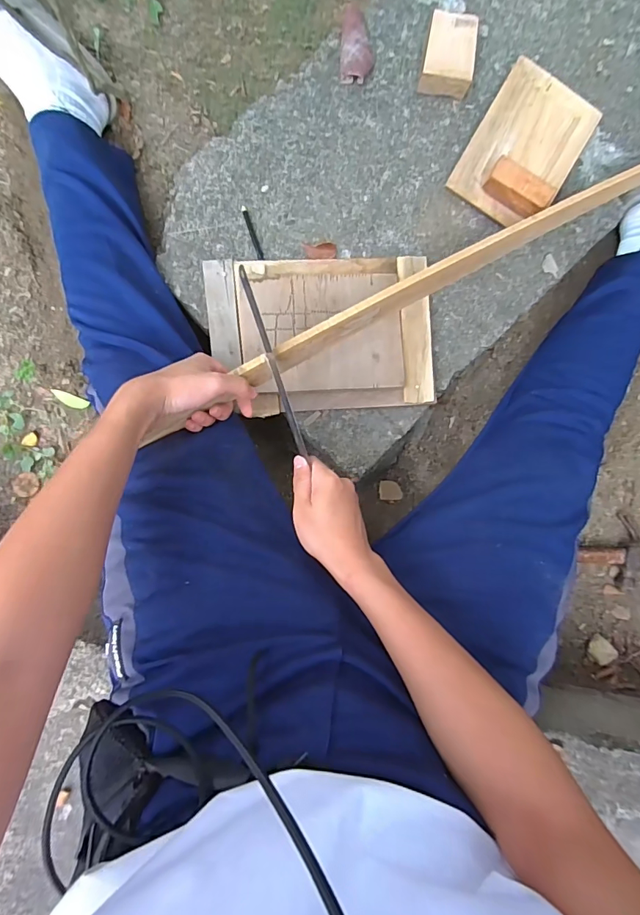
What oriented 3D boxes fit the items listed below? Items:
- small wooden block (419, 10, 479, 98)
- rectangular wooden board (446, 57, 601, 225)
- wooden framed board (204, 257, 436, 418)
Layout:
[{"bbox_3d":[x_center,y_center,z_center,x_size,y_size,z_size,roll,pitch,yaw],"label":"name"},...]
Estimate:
[{"bbox_3d":[0.183,-0.568,0.618,0.073,0.041,0.102,9,89,-7],"label":"small wooden block"},{"bbox_3d":[0.304,-0.451,0.634,0.155,0.021,0.219,32,88,-6],"label":"rectangular wooden board"},{"bbox_3d":[0.004,-0.173,0.606,0.309,0.041,0.216,-5,90,-7],"label":"wooden framed board"}]

